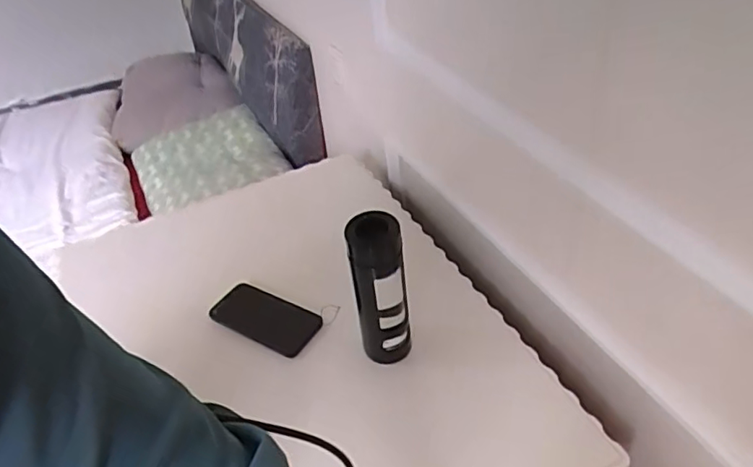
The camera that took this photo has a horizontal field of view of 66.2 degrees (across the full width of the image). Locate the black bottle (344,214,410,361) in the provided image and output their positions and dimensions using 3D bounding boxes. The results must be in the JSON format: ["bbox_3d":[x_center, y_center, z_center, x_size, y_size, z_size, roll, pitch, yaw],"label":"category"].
[{"bbox_3d":[0.007,0.083,0.748,0.067,0.223,0.058,-8,40,-2],"label":"black bottle"}]

